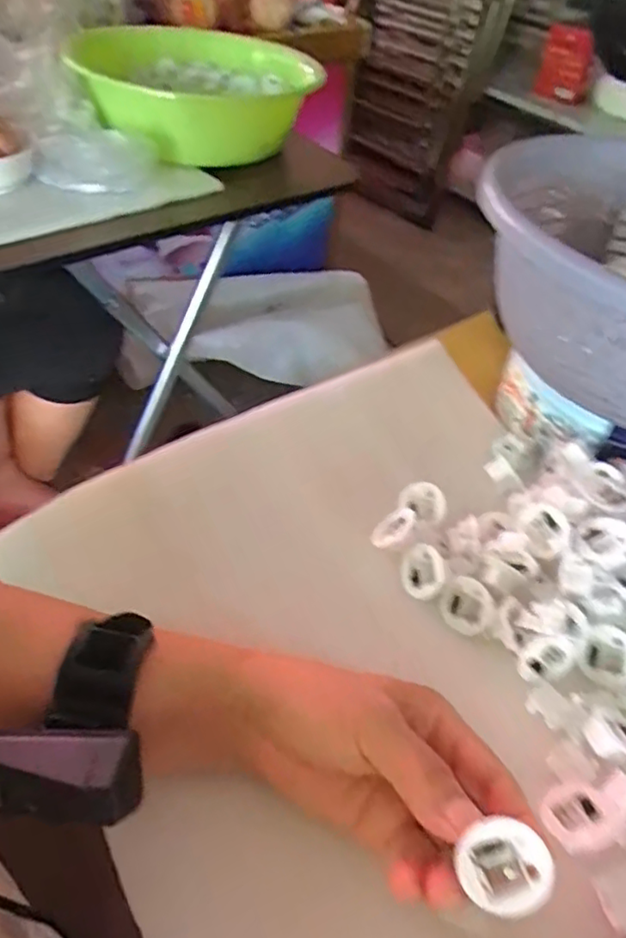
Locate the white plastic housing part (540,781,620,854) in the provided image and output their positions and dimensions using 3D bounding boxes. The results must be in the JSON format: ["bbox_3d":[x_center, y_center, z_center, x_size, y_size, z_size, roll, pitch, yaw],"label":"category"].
[{"bbox_3d":[0.127,0.166,0.299,0.031,0.008,0.028,-22,38,-2],"label":"white plastic housing part"}]

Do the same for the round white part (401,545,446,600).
[{"bbox_3d":[0.069,0.064,0.387,0.031,0.012,0.031,-11,71,35],"label":"round white part"}]

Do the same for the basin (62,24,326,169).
[{"bbox_3d":[-0.177,-0.556,0.908,0.320,0.102,0.351,2,47,-2],"label":"basin"}]

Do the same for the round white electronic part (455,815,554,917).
[{"bbox_3d":[0.070,0.145,0.229,0.032,0.008,0.031,-1,86,8],"label":"round white electronic part"}]

